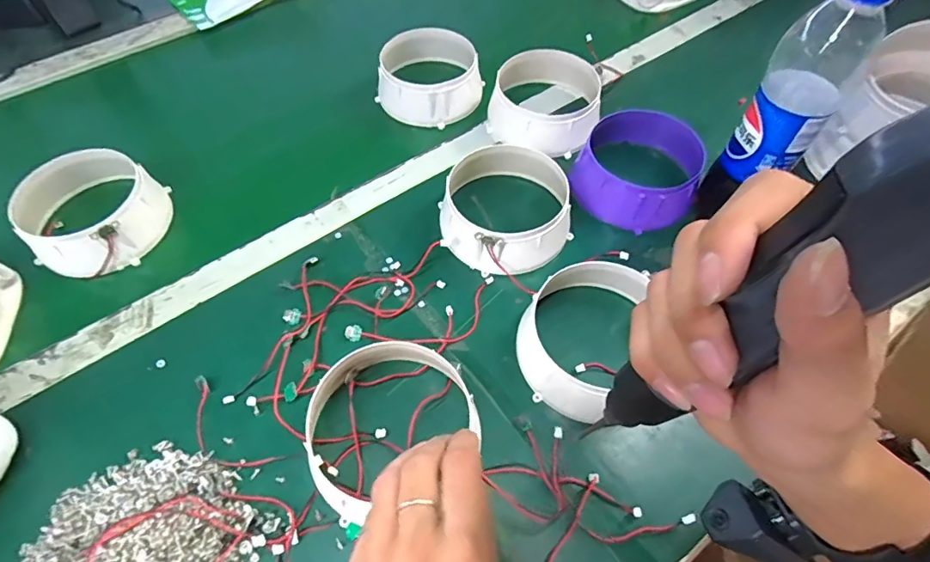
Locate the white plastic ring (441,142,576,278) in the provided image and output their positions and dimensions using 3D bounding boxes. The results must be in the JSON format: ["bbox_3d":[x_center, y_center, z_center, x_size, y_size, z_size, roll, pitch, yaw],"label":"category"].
[{"bbox_3d":[0.042,-0.071,0.487,0.122,0.050,0.127,0,59,0],"label":"white plastic ring"}]

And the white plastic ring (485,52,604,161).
[{"bbox_3d":[0.093,-0.207,0.574,0.119,0.050,0.115,0,59,0],"label":"white plastic ring"}]

